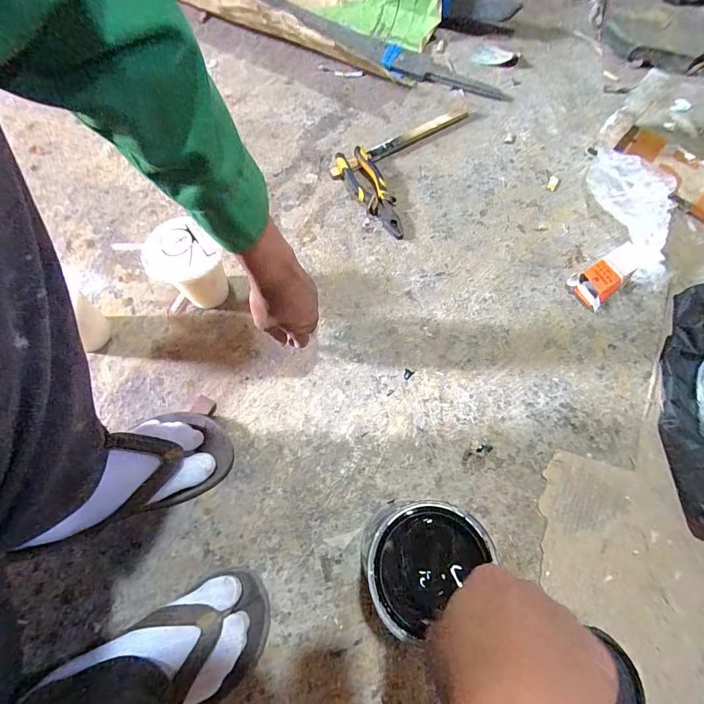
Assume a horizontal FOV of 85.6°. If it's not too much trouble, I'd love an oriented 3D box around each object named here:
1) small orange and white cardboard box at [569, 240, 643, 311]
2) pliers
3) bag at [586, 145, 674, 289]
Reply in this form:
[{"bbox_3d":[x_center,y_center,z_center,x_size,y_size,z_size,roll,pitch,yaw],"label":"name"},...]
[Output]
[{"bbox_3d":[0.381,-0.116,0.569,0.116,0.028,0.055,-34,73,-14],"label":"small orange and white cardboard box"},{"bbox_3d":[0.032,-0.259,0.616,0.057,0.024,0.176,-23,70,-10],"label":"pliers"},{"bbox_3d":[0.425,-0.219,0.581,0.061,0.086,0.245,-3,68,-3],"label":"bag"}]

